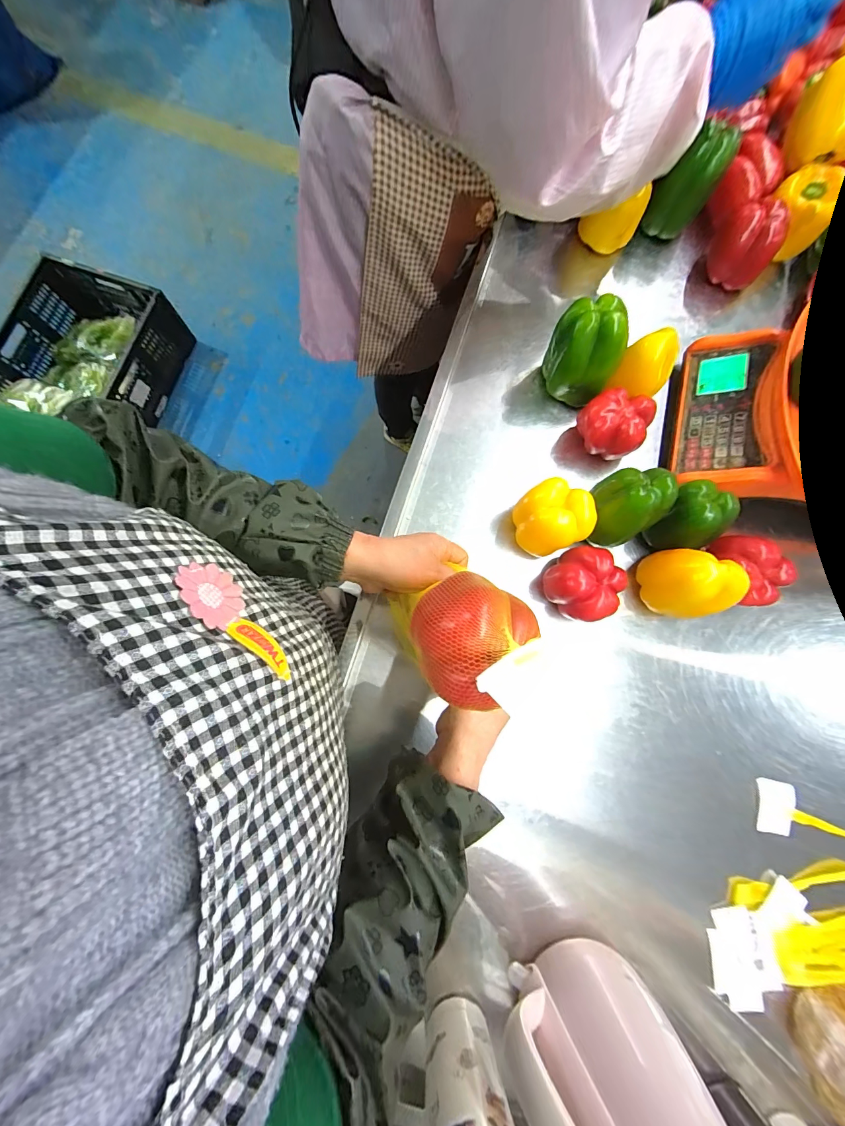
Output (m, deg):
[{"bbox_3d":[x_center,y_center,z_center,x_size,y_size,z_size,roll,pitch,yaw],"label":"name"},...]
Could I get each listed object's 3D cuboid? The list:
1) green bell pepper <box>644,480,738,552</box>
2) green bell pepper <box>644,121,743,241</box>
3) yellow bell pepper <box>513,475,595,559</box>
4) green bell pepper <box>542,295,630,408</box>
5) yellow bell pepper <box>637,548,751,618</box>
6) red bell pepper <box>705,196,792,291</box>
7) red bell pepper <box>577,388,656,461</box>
[{"bbox_3d":[0.338,-0.056,0.482,0.070,0.090,0.074,0,79,-1],"label":"green bell pepper"},{"bbox_3d":[0.406,-0.584,0.583,0.080,0.115,0.087,28,80,4],"label":"green bell pepper"},{"bbox_3d":[0.163,-0.055,0.483,0.078,0.089,0.078,0,79,-1],"label":"yellow bell pepper"},{"bbox_3d":[0.214,-0.277,0.506,0.090,0.116,0.079,20,80,2],"label":"green bell pepper"},{"bbox_3d":[0.322,0.028,0.469,0.073,0.108,0.087,-13,80,-4],"label":"yellow bell pepper"},{"bbox_3d":[0.488,-0.482,0.573,0.089,0.070,0.087,0,79,-1],"label":"red bell pepper"},{"bbox_3d":[0.255,-0.182,0.516,0.089,0.080,0.064,18,80,2],"label":"red bell pepper"}]

